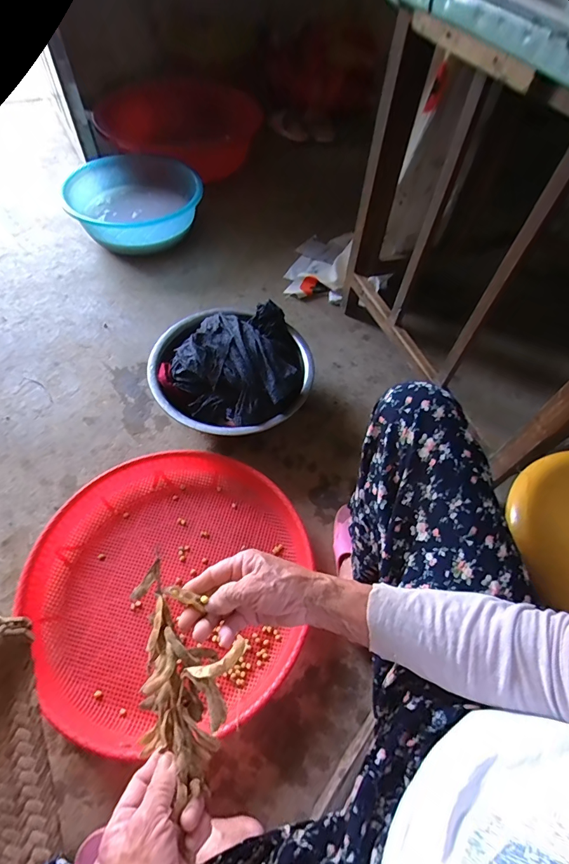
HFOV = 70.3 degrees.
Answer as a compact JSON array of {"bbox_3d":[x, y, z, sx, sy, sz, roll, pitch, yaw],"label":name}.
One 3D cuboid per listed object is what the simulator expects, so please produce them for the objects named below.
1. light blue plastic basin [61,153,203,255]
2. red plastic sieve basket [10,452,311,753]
[{"bbox_3d":[-0.465,-0.707,1.254,0.376,0.142,0.379,2,56,-4],"label":"light blue plastic basin"},{"bbox_3d":[-0.187,0.239,0.685,0.445,0.069,0.431,2,56,-4],"label":"red plastic sieve basket"}]

